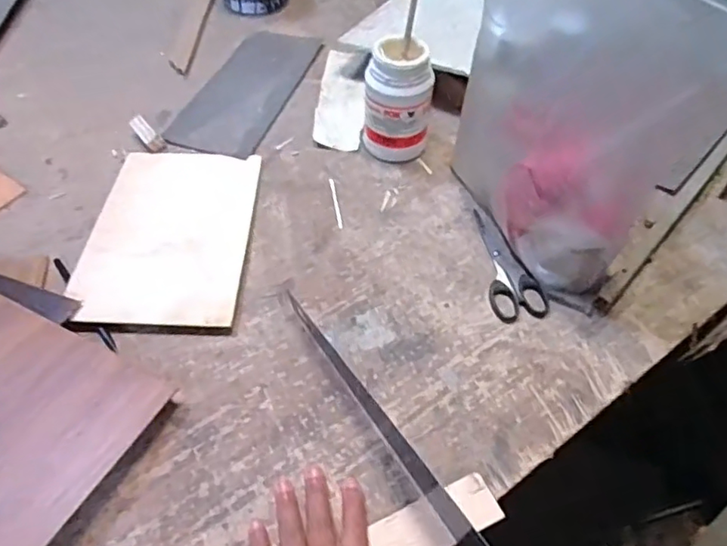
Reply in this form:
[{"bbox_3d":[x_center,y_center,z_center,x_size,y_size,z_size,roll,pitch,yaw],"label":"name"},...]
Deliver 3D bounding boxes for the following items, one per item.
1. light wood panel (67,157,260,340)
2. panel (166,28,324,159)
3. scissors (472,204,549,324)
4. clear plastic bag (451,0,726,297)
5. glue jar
[{"bbox_3d":[-0.212,-0.049,0.643,0.168,0.016,0.261,1,53,-3],"label":"light wood panel"},{"bbox_3d":[-0.162,-0.259,0.817,0.122,0.009,0.274,15,54,8],"label":"panel"},{"bbox_3d":[0.153,-0.018,0.640,0.056,0.015,0.161,-6,54,-8],"label":"scissors"},{"bbox_3d":[0.180,-0.152,0.553,0.094,0.297,0.272,-14,54,-13],"label":"clear plastic bag"},{"bbox_3d":[0.041,-0.201,0.694,0.082,0.130,0.071,6,53,1],"label":"glue jar"}]

